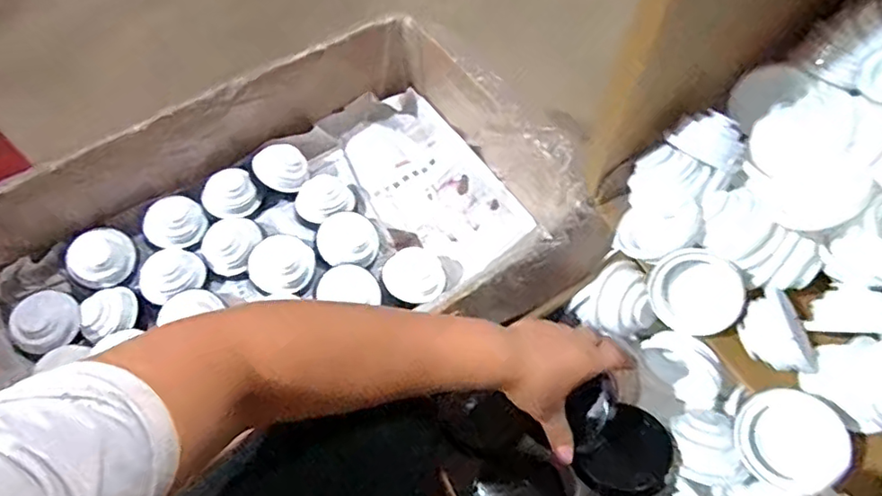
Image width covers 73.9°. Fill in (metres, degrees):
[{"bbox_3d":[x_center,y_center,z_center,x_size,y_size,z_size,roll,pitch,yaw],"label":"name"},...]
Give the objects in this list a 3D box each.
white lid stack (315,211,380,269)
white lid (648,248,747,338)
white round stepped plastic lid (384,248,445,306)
[{"bbox_3d":[-0.129,-0.005,0.825,0.082,0.051,0.081,-12,59,-4],"label":"white lid stack"},{"bbox_3d":[0.251,0.044,0.578,0.084,0.025,0.082,0,90,21],"label":"white lid"},{"bbox_3d":[-0.035,0.042,0.810,0.076,0.032,0.080,-1,59,2],"label":"white round stepped plastic lid"}]

